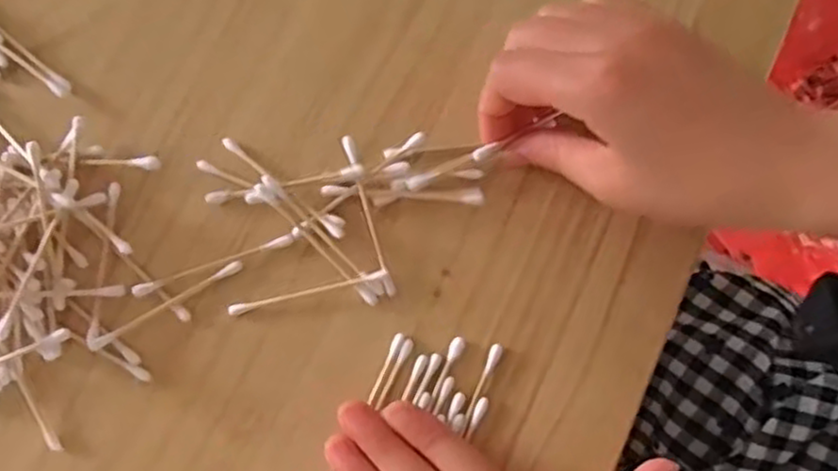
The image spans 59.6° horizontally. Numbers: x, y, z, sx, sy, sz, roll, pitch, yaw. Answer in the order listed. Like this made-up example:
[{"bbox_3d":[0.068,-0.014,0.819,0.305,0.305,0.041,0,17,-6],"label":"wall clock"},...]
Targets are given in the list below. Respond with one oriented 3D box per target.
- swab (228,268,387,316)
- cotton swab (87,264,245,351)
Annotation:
[{"bbox_3d":[-0.047,0.024,0.309,0.067,0.004,0.004,-14,80,-4],"label":"swab"},{"bbox_3d":[-0.105,0.029,0.305,0.067,0.005,0.004,-30,82,-6],"label":"cotton swab"}]

